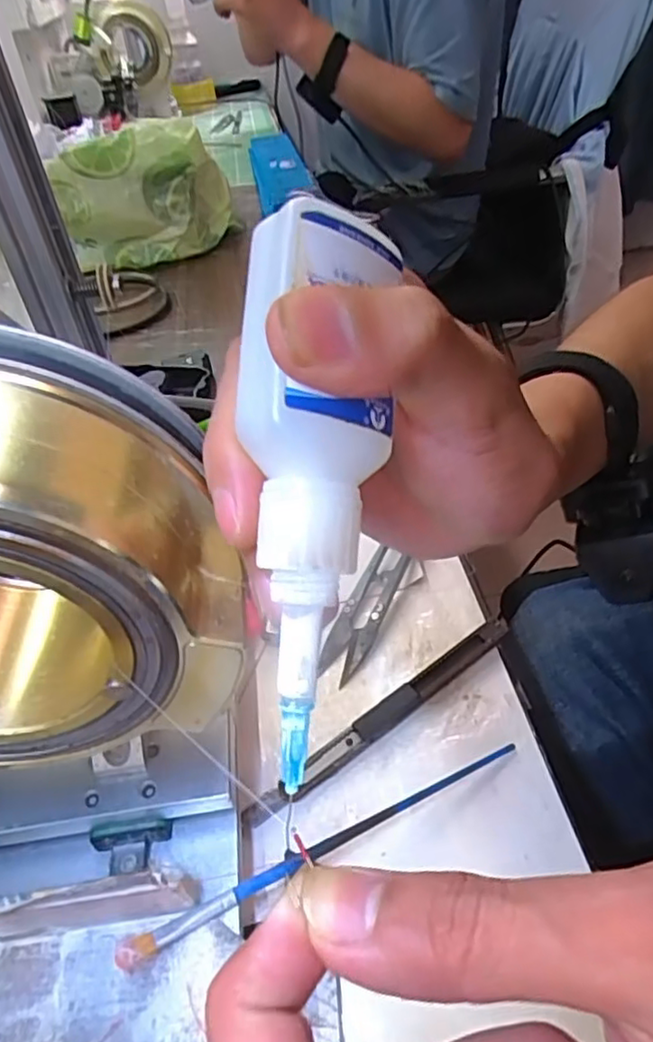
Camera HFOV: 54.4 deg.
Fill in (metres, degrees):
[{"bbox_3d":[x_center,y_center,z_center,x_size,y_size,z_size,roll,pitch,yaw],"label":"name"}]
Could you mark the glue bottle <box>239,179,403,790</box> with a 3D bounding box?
[{"bbox_3d":[-0.004,-0.007,0.128,0.030,0.022,0.114,1,87,7],"label":"glue bottle"}]

